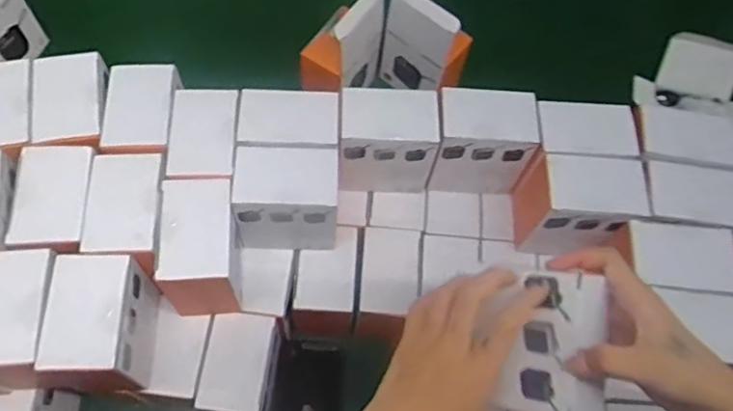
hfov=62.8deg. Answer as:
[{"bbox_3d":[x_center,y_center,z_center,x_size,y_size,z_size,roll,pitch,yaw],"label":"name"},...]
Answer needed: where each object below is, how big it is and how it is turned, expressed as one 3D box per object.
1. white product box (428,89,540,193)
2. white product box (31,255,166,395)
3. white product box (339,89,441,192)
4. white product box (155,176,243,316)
[{"bbox_3d":[0.121,-0.067,0.644,0.098,0.108,0.067,3,66,-2],"label":"white product box"},{"bbox_3d":[-0.232,0.107,0.539,0.070,0.107,0.096,2,66,-2],"label":"white product box"},{"bbox_3d":[0.019,-0.066,0.640,0.103,0.105,0.068,-3,66,-5],"label":"white product box"},{"bbox_3d":[-0.156,0.045,0.575,0.070,0.109,0.107,1,66,-3],"label":"white product box"}]

